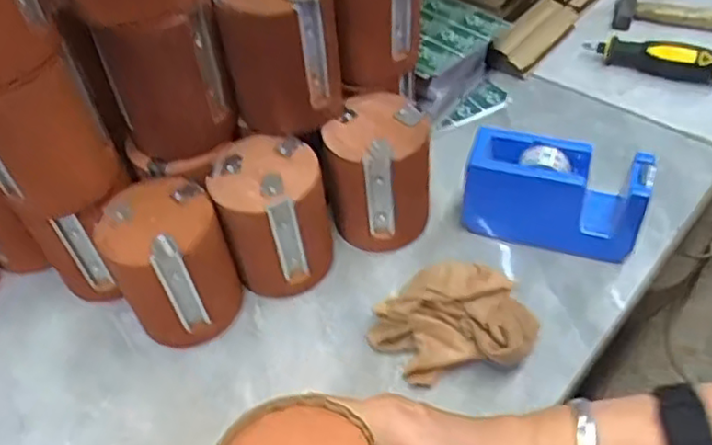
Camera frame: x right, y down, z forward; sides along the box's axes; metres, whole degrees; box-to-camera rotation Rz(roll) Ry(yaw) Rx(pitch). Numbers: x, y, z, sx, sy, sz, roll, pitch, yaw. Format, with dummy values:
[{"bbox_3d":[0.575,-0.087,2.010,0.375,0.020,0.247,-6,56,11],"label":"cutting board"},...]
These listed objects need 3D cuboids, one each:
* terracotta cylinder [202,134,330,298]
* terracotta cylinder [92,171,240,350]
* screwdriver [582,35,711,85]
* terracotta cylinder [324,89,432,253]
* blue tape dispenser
[{"bbox_3d":[-0.060,-0.003,0.493,0.078,0.102,0.077,-2,49,3],"label":"terracotta cylinder"},{"bbox_3d":[-0.129,0.032,0.468,0.076,0.103,0.076,-2,49,3],"label":"terracotta cylinder"},{"bbox_3d":[0.288,-0.165,0.635,0.125,0.033,0.027,22,54,22],"label":"screwdriver"},{"bbox_3d":[0.019,-0.038,0.511,0.079,0.100,0.074,-2,49,3],"label":"terracotta cylinder"},{"bbox_3d":[0.150,-0.022,0.502,0.127,0.080,0.042,12,51,15],"label":"blue tape dispenser"}]

